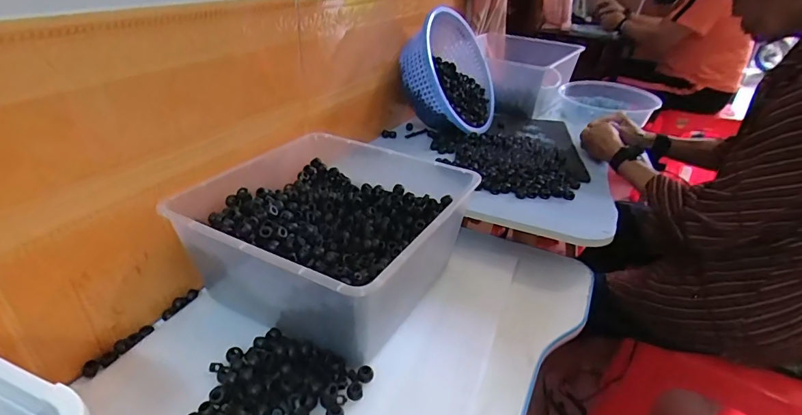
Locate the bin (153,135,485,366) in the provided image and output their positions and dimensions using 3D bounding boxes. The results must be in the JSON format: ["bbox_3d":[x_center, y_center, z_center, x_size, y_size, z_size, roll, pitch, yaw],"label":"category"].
[{"bbox_3d":[-0.089,0.031,0.604,0.306,0.141,0.327,17,33,23],"label":"bin"}]

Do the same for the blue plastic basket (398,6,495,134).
[{"bbox_3d":[0.111,-0.288,1.011,0.117,0.286,0.270,-14,28,37],"label":"blue plastic basket"}]

